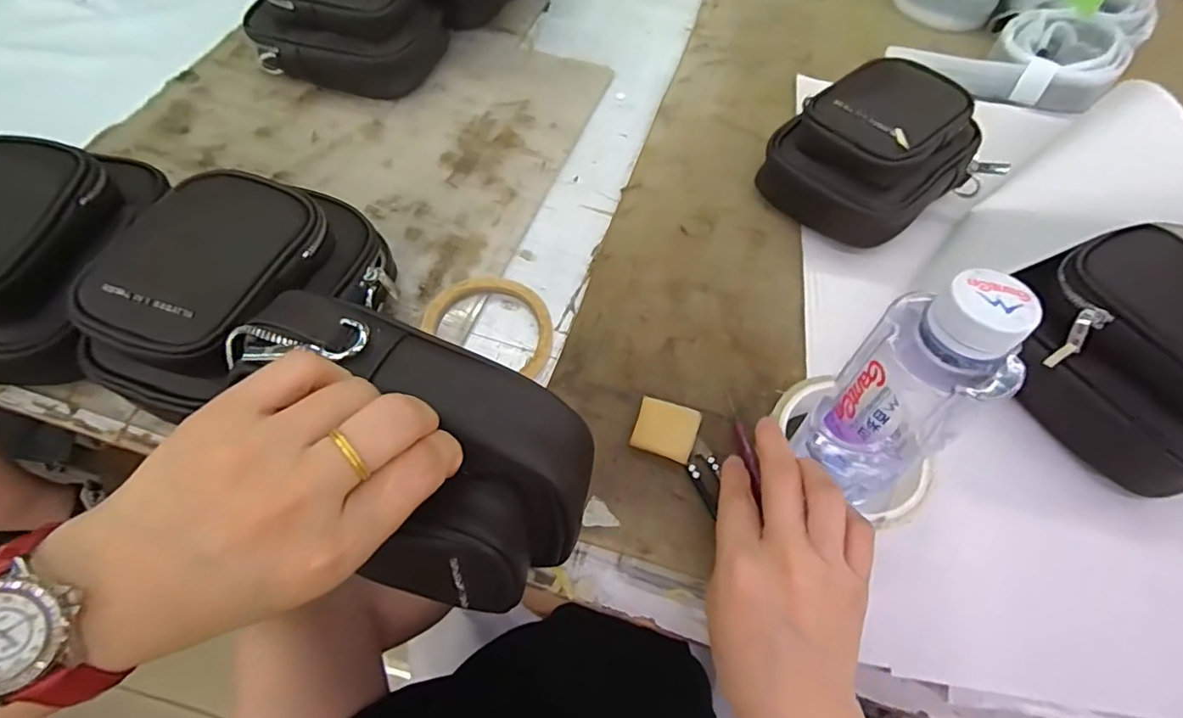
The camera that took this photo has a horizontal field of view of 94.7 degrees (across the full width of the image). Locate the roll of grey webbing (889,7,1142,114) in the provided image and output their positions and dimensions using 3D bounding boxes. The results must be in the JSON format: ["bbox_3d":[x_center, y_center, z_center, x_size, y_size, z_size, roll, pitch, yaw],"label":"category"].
[{"bbox_3d":[0.442,-0.328,0.580,0.202,0.058,0.124,33,64,15],"label":"roll of grey webbing"}]

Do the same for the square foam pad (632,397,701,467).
[{"bbox_3d":[0.048,0.045,0.352,0.039,0.006,0.036,21,61,9],"label":"square foam pad"}]

